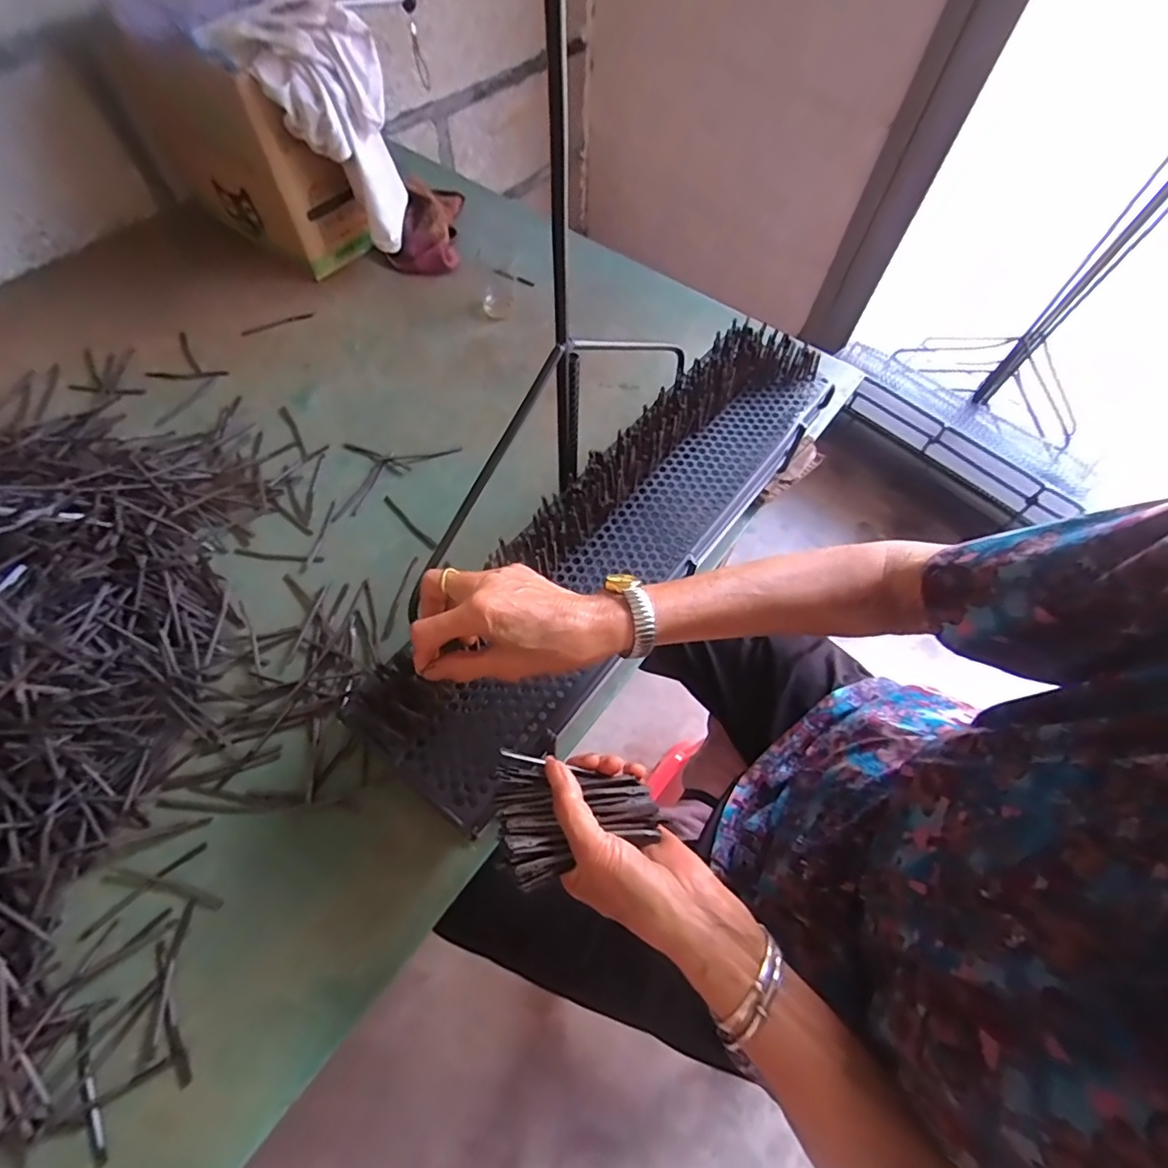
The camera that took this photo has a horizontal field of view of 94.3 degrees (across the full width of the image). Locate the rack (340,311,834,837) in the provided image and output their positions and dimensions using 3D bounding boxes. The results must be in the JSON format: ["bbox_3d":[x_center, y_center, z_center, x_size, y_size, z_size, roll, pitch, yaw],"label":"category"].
[{"bbox_3d":[0.045,-0.066,0.521,0.151,0.062,0.595,35,69,15],"label":"rack"}]

